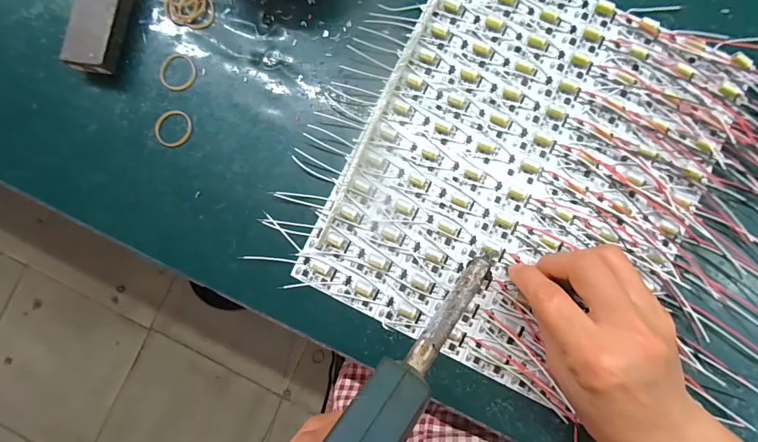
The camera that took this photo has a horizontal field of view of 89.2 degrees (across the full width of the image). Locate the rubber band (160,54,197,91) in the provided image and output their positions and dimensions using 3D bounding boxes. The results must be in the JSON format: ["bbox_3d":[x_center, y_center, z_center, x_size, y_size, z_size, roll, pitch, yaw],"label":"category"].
[{"bbox_3d":[-0.162,-0.120,0.310,0.030,0.004,0.031,0,85,3],"label":"rubber band"}]

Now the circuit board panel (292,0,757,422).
[{"bbox_3d":[0.106,-0.036,0.284,0.239,0.009,0.287,26,87,5],"label":"circuit board panel"}]

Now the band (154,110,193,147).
[{"bbox_3d":[-0.164,-0.074,0.304,0.028,0.004,0.030,0,85,3],"label":"band"}]

